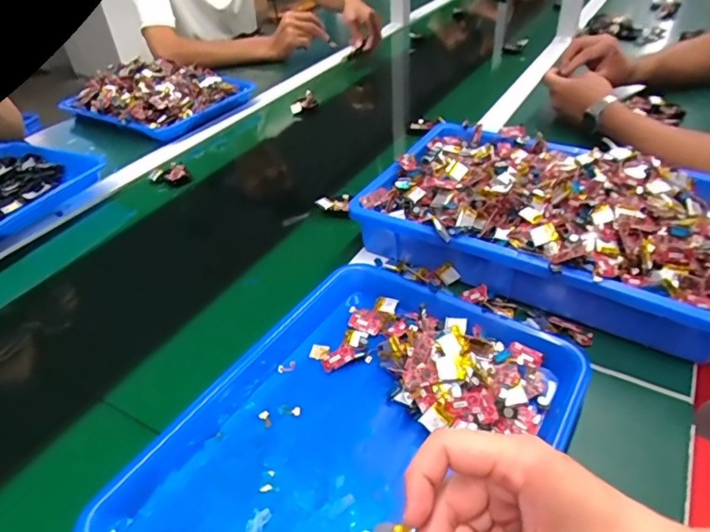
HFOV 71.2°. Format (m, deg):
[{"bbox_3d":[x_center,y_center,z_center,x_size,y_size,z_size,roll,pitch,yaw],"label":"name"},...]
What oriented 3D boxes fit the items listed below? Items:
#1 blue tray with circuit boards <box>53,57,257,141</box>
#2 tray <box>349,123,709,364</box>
[{"bbox_3d":[-0.374,-0.324,0.948,0.281,0.082,0.242,24,46,28],"label":"blue tray with circuit boards"},{"bbox_3d":[0.210,-0.060,0.537,0.371,0.079,0.239,22,45,26],"label":"tray"}]

